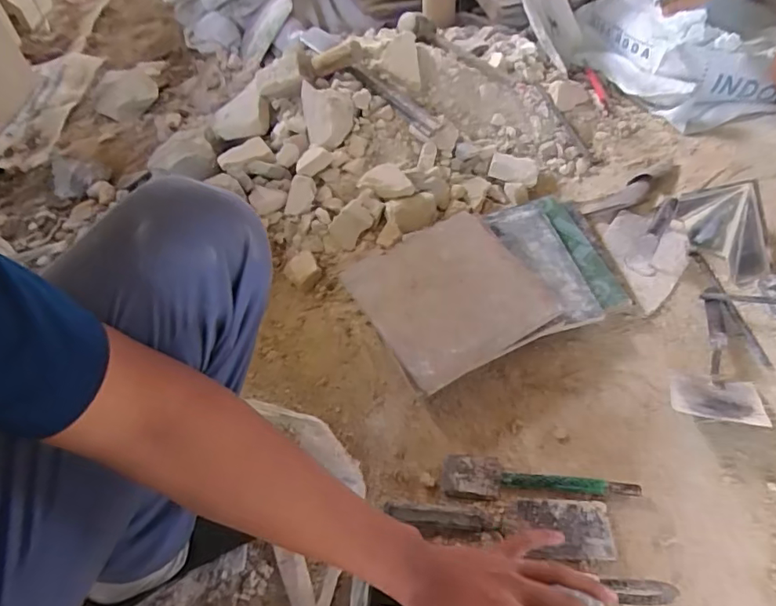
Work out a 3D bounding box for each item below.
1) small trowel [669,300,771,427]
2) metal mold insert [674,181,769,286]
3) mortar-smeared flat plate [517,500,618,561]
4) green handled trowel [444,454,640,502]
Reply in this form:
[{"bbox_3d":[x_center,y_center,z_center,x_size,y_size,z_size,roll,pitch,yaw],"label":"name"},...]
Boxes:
[{"bbox_3d":[0.475,0.078,0.749,0.107,0.063,0.254,21,55,22],"label":"small trowel"},{"bbox_3d":[0.578,-0.139,0.902,0.085,0.095,0.193,-11,49,-3],"label":"metal mold insert"},{"bbox_3d":[0.213,0.270,0.636,0.107,0.008,0.069,1,50,7],"label":"mortar-smeared flat plate"},{"bbox_3d":[0.190,0.227,0.678,0.238,0.019,0.057,2,50,8],"label":"green handled trowel"}]

